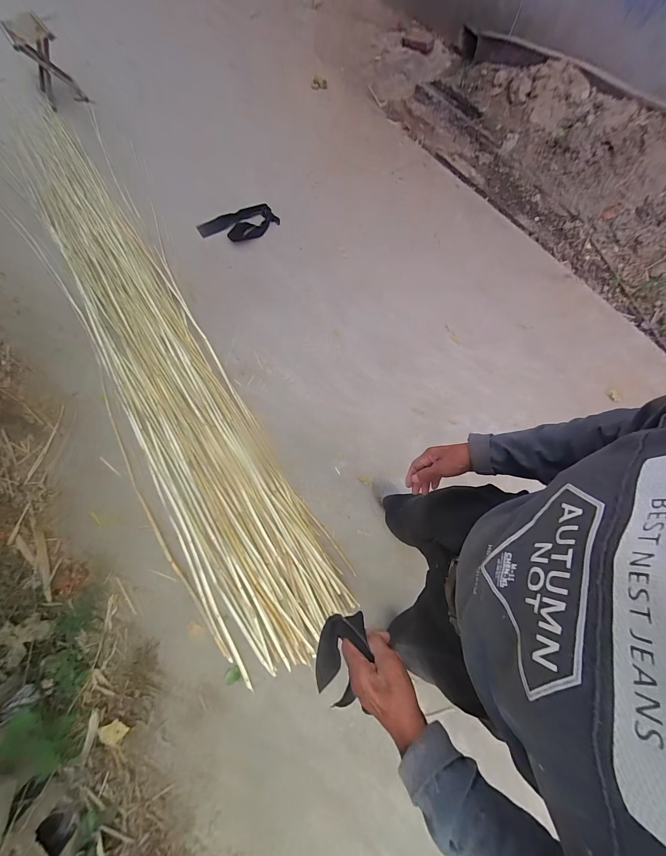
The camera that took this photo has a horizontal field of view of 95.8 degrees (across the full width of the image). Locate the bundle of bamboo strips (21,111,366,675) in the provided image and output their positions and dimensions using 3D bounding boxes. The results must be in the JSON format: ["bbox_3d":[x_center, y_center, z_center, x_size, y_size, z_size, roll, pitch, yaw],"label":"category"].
[{"bbox_3d":[-0.961,-0.416,1.503,0.565,0.058,3.124,-32,76,-10],"label":"bundle of bamboo strips"}]

